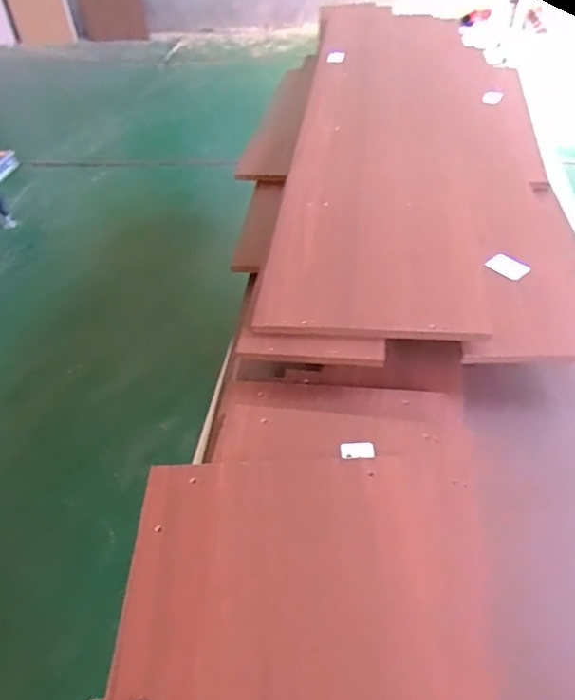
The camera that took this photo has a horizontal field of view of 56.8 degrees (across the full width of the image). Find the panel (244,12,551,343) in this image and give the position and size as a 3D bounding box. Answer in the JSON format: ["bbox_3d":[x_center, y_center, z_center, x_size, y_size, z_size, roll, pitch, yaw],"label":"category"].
[{"bbox_3d":[0.323,-0.567,1.319,0.567,0.036,1.529,7,47,2],"label":"panel"}]

